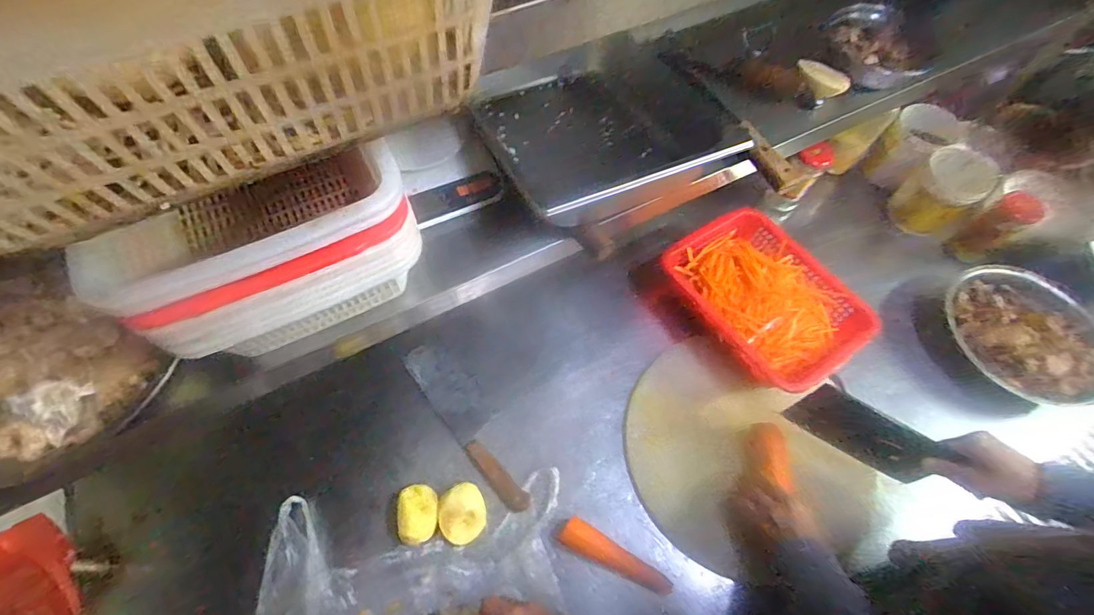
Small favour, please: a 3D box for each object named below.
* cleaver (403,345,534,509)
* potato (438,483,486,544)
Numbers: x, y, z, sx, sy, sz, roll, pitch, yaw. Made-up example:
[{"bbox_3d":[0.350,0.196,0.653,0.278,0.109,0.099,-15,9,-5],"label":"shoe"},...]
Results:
[{"bbox_3d":[-0.111,0.168,0.738,0.074,0.022,0.289,-34,67,-20],"label":"cleaver"},{"bbox_3d":[-0.115,0.283,0.667,0.061,0.039,0.071,-13,61,-10],"label":"potato"}]

